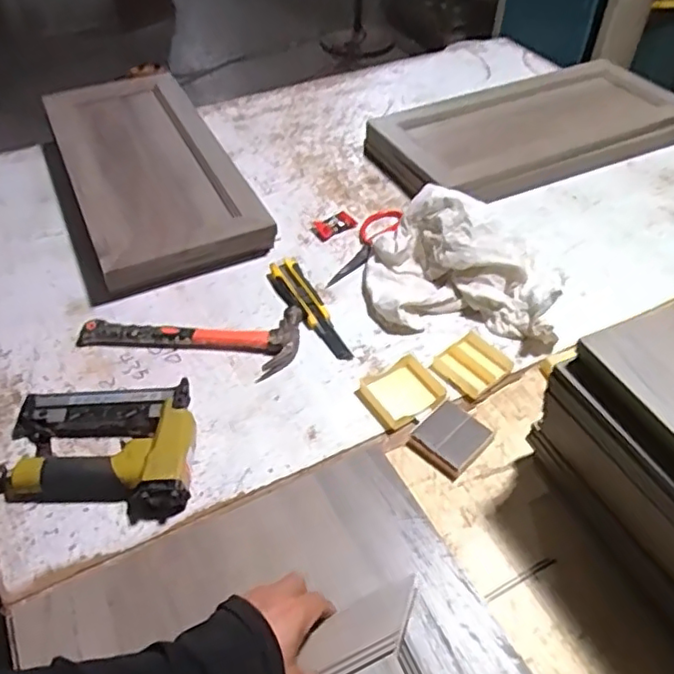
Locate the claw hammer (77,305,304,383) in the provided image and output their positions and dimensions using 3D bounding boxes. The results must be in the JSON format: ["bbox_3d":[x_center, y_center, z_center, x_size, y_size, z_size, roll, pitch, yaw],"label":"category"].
[{"bbox_3d":[-0.177,0.008,0.742,0.266,0.027,0.092,-3,48,-2],"label":"claw hammer"}]

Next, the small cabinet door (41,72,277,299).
[{"bbox_3d":[-0.290,-0.268,0.956,0.236,0.055,0.487,-20,55,-16],"label":"small cabinet door"}]

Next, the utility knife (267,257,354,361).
[{"bbox_3d":[-0.040,-0.039,0.792,0.047,0.020,0.185,-19,50,-15],"label":"utility knife"}]

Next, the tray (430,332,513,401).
[{"bbox_3d":[0.161,0.033,0.731,0.072,0.015,0.070,-34,55,-26],"label":"tray"}]

